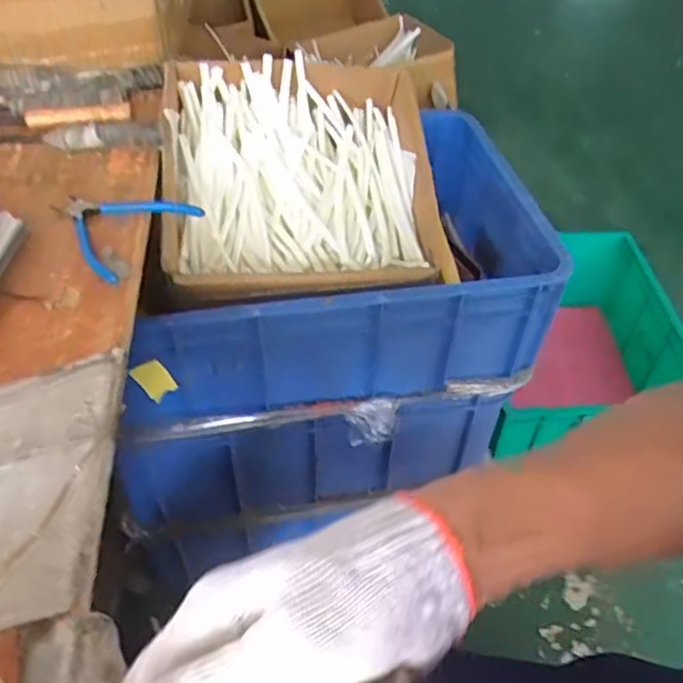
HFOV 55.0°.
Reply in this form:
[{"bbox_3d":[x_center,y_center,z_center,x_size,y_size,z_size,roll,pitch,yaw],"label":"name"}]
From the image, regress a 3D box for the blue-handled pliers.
[{"bbox_3d":[-0.230,-0.122,0.664,0.131,0.008,0.132,26,50,20],"label":"blue-handled pliers"}]

